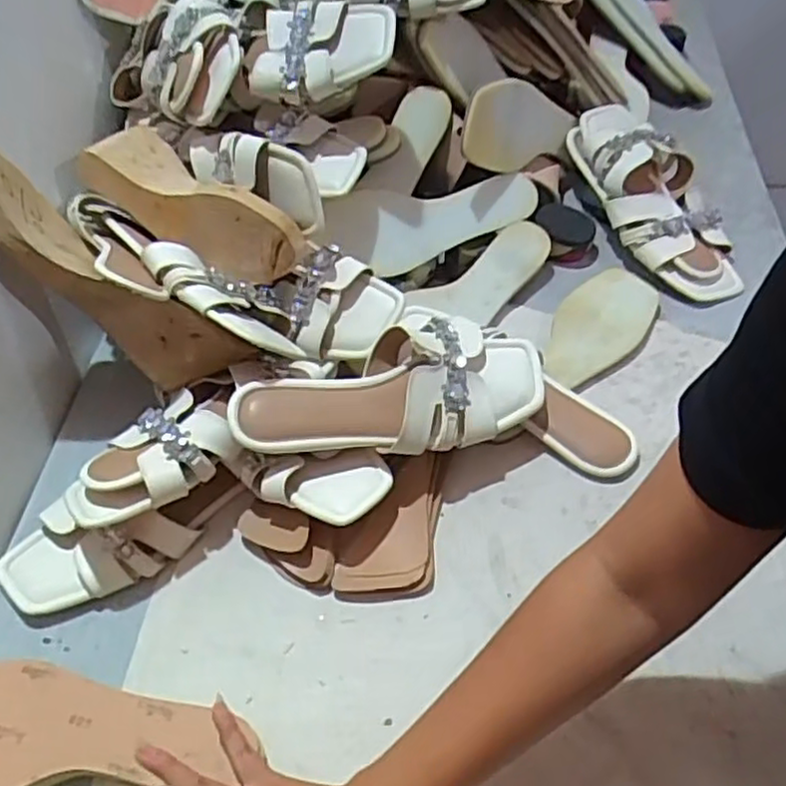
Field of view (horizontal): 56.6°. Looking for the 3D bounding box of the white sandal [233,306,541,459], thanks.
[{"bbox_3d":[0.000,-0.002,0.573,0.243,0.054,0.098,-10,52,-2],"label":"white sandal"}]

